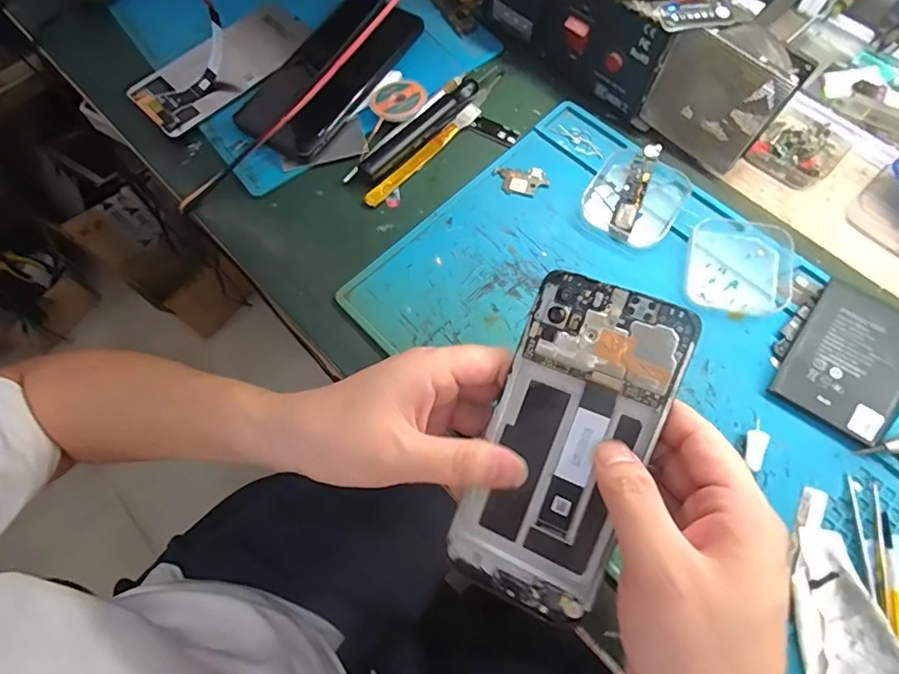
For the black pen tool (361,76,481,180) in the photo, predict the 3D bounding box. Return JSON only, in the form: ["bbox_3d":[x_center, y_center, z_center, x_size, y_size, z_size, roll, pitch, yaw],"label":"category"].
[{"bbox_3d":[-0.020,-0.162,0.375,0.016,0.015,0.120,39,76,15],"label":"black pen tool"}]

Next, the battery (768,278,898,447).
[{"bbox_3d":[0.249,0.014,0.297,0.065,0.006,0.089,34,80,14],"label":"battery"}]

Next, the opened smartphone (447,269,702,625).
[{"bbox_3d":[0.055,0.051,0.231,0.071,0.007,0.155,21,96,17],"label":"opened smartphone"}]

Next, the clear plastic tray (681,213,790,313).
[{"bbox_3d":[0.195,-0.048,0.326,0.066,0.013,0.065,12,71,7],"label":"clear plastic tray"}]

